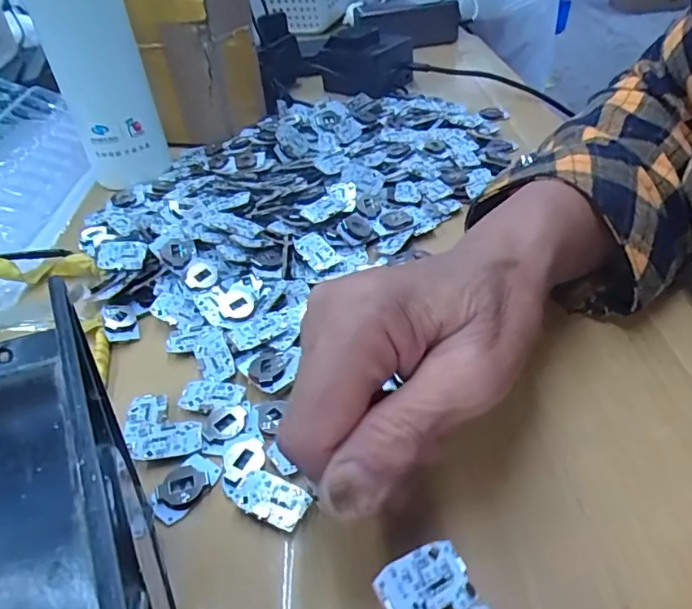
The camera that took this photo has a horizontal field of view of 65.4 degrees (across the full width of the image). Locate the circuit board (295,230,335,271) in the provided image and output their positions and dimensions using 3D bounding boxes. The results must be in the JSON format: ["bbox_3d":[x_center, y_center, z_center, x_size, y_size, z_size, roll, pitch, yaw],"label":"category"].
[{"bbox_3d":[-0.019,-0.033,0.329,0.018,0.004,0.029,-34,61,-12],"label":"circuit board"}]

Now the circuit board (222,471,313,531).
[{"bbox_3d":[-0.033,0.078,0.217,0.037,0.005,0.017,13,43,22],"label":"circuit board"}]

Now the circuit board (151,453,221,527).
[{"bbox_3d":[-0.068,0.076,0.225,0.017,0.006,0.029,23,48,31],"label":"circuit board"}]

